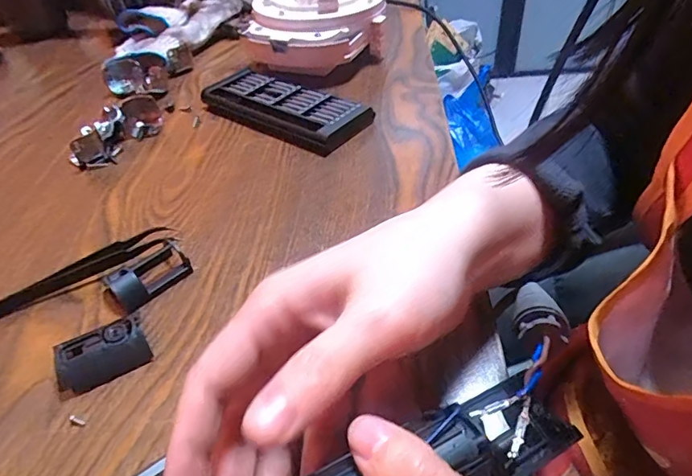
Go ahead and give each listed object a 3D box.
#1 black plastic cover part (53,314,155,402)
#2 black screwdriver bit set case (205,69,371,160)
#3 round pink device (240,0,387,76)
[{"bbox_3d":[-0.124,0.059,0.239,0.043,0.015,0.026,-24,45,-20],"label":"black plastic cover part"},{"bbox_3d":[-0.055,-0.117,0.428,0.161,0.025,0.069,23,49,28],"label":"black screwdriver bit set case"},{"bbox_3d":[-0.034,-0.228,0.500,0.129,0.062,0.144,27,51,31],"label":"round pink device"}]

